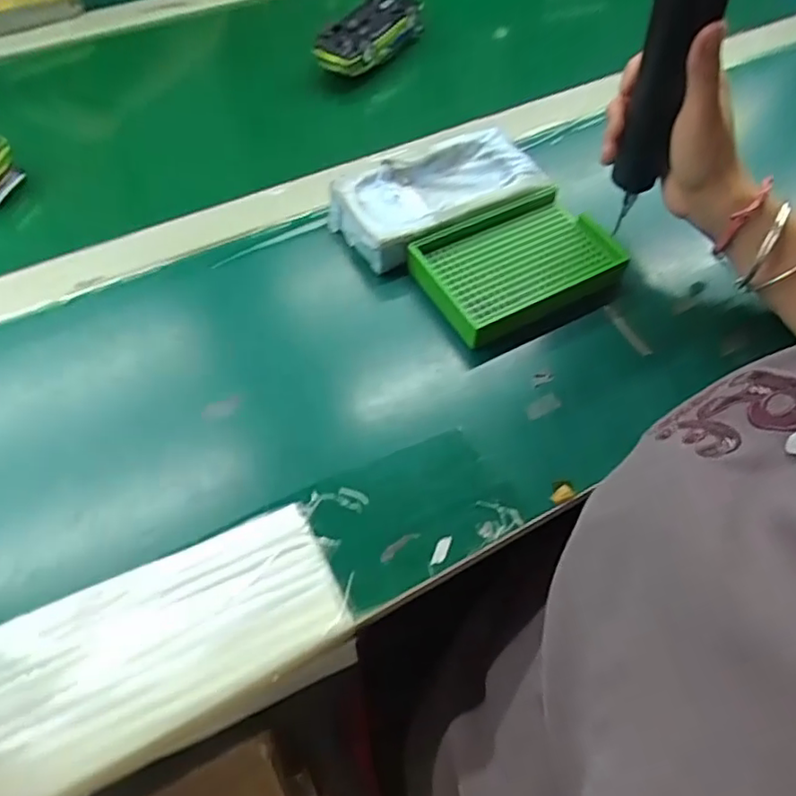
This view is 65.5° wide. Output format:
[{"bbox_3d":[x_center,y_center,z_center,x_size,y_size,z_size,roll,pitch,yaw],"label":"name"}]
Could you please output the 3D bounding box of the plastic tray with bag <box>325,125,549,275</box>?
[{"bbox_3d":[0.030,-0.159,0.485,0.152,0.032,0.079,-26,61,-18],"label":"plastic tray with bag"}]

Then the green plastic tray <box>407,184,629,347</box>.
[{"bbox_3d":[0.091,-0.102,0.457,0.150,0.027,0.090,-24,61,-17],"label":"green plastic tray"}]

